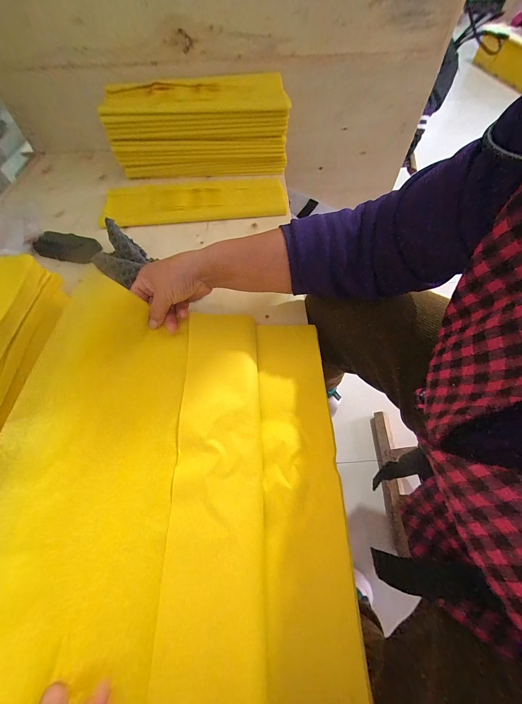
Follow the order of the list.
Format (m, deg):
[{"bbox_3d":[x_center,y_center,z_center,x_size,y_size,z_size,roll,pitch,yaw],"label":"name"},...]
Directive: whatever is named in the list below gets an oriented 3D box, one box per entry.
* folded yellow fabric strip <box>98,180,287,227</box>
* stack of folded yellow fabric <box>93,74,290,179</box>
[{"bbox_3d":[-0.128,-0.312,0.528,0.341,0.023,0.134,-8,60,-4],"label":"folded yellow fabric strip"},{"bbox_3d":[-0.125,-0.481,0.553,0.365,0.134,0.116,-5,59,-2],"label":"stack of folded yellow fabric"}]

